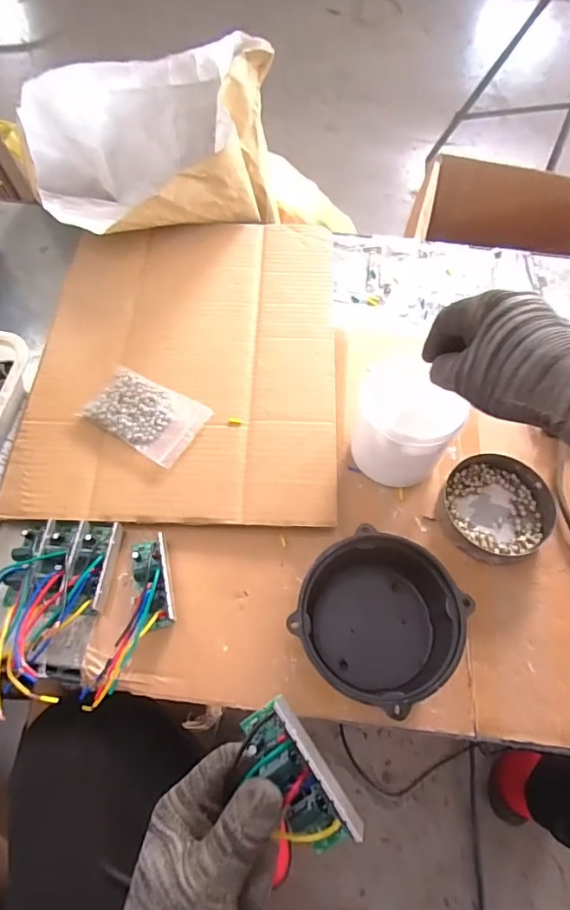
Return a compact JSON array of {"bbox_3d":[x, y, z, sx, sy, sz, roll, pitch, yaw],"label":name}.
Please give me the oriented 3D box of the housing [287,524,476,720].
[{"bbox_3d":[0.072,0.137,0.426,0.113,0.077,0.120,0,62,-1],"label":"housing"}]

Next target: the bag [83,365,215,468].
[{"bbox_3d":[-0.147,-0.044,0.546,0.116,0.012,0.079,27,65,13],"label":"bag"}]

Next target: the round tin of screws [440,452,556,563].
[{"bbox_3d":[0.212,0.052,0.507,0.102,0.020,0.110,0,62,-1],"label":"round tin of screws"}]

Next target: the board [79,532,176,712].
[{"bbox_3d":[-0.128,0.143,0.444,0.054,0.027,0.147,12,63,5],"label":"board"}]

